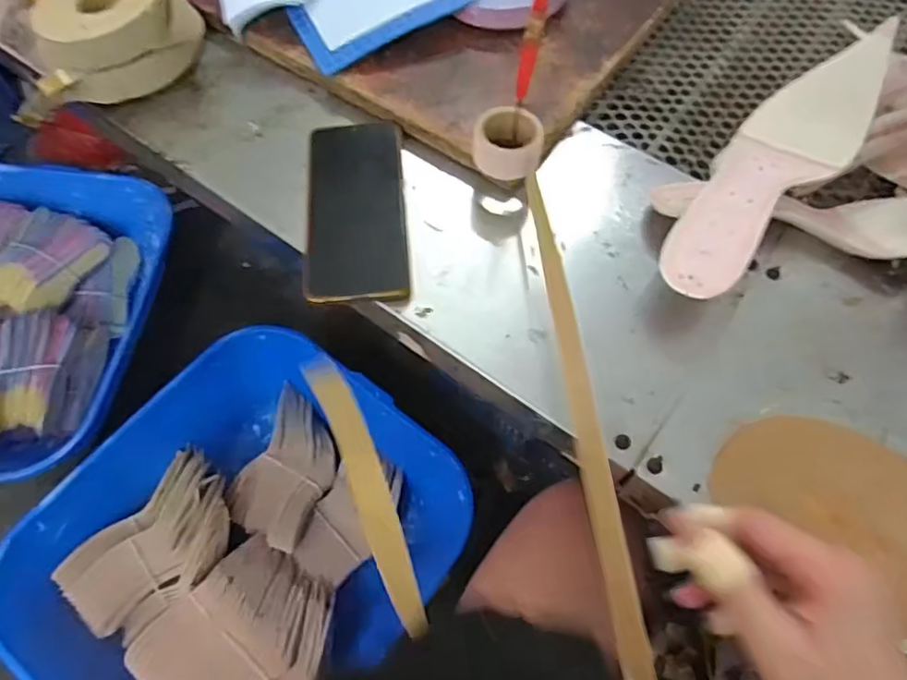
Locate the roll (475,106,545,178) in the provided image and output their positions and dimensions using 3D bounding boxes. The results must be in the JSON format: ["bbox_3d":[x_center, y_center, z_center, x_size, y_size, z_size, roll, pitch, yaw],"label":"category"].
[{"bbox_3d":[0.041,-0.146,0.444,0.050,0.030,0.043,13,63,7],"label":"roll"}]

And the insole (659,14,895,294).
[{"bbox_3d":[0.220,-0.127,0.408,0.225,0.065,0.071,-41,69,-18],"label":"insole"}]

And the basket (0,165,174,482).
[{"bbox_3d":[-0.827,-0.044,1.113,0.533,0.145,0.617,0,63,1],"label":"basket"}]

